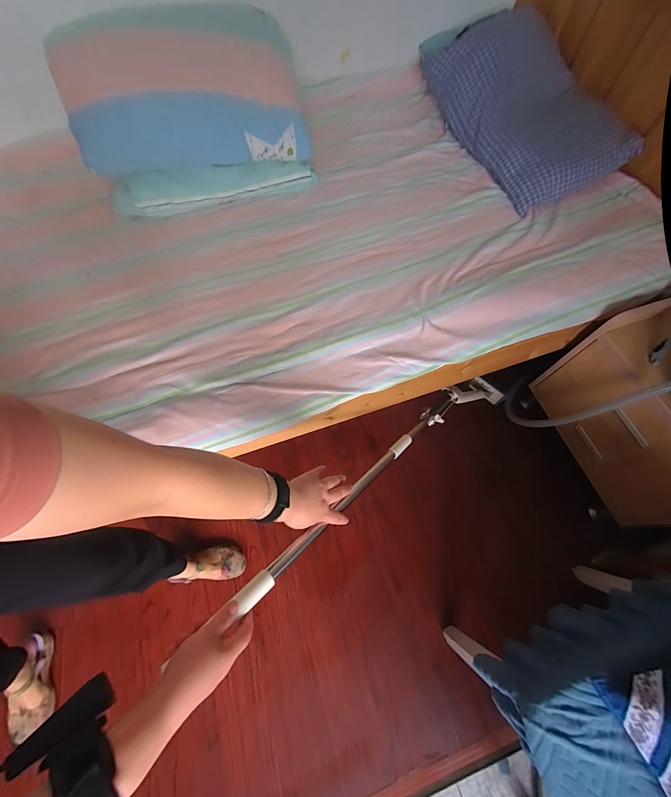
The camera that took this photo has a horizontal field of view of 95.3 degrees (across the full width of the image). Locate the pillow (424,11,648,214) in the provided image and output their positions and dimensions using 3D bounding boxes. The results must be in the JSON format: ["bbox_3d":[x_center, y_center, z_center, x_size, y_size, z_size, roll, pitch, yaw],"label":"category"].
[{"bbox_3d":[0.607,-0.976,1.014,0.385,0.182,0.838,-13,66,-5],"label":"pillow"}]

